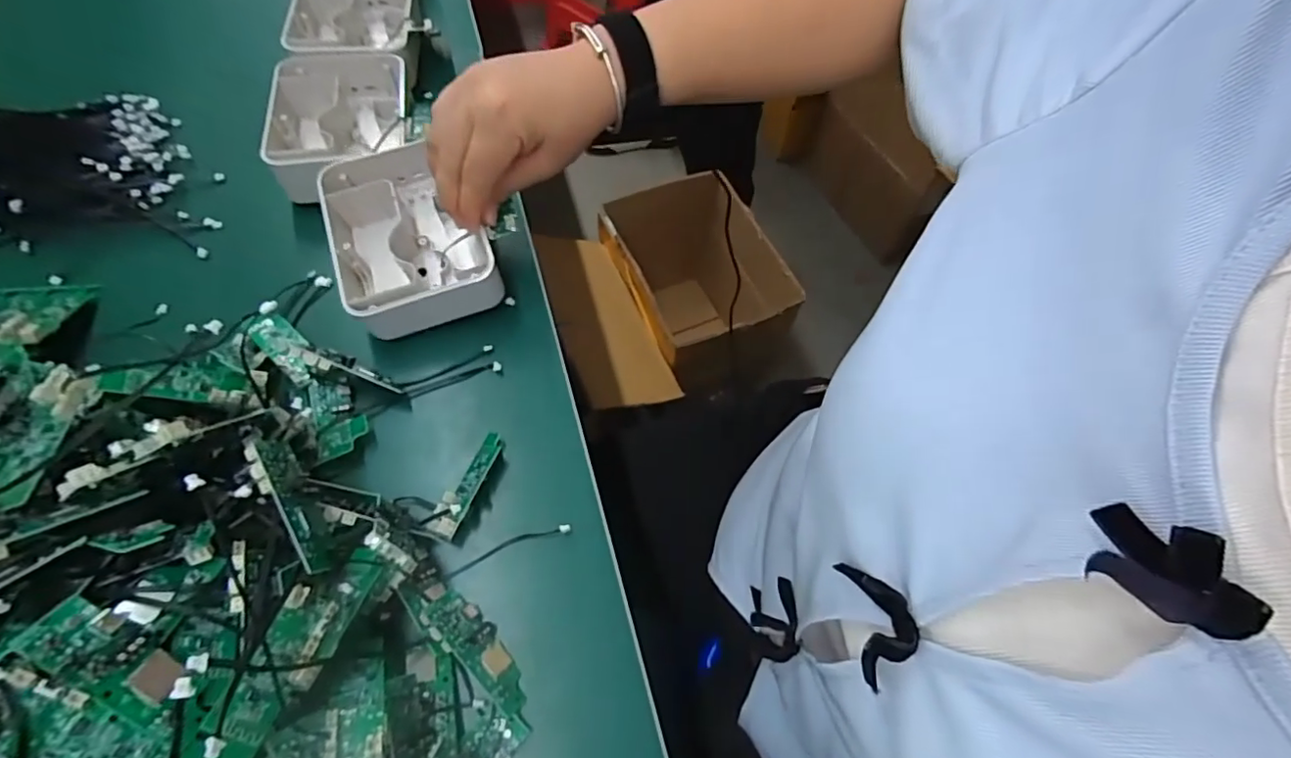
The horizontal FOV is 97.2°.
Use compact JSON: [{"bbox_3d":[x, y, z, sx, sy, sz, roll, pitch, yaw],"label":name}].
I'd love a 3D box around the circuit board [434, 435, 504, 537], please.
[{"bbox_3d":[-0.106,0.064,0.346,0.023,0.009,0.069,3,52,36],"label":"circuit board"}]

